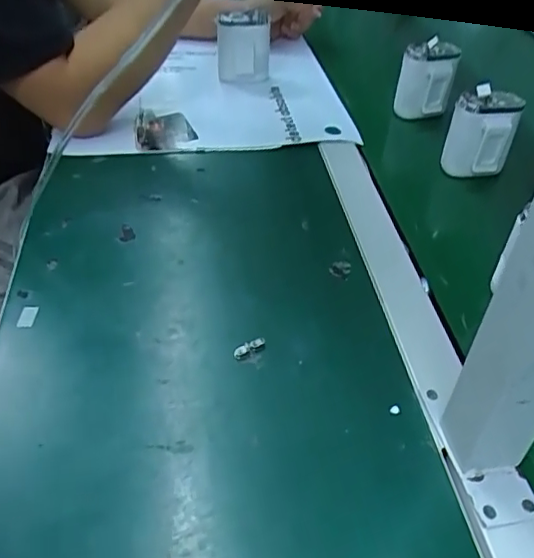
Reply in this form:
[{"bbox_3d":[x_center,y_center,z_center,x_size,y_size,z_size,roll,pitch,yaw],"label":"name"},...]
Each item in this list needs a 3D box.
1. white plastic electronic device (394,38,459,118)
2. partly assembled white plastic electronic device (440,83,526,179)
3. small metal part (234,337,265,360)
[{"bbox_3d":[0.184,-0.228,0.671,0.063,0.083,0.033,8,43,9],"label":"white plastic electronic device"},{"bbox_3d":[0.217,-0.147,0.593,0.061,0.084,0.044,11,43,12],"label":"partly assembled white plastic electronic device"},{"bbox_3d":[-0.013,0.050,0.424,0.028,0.006,0.008,-34,52,-31],"label":"small metal part"}]

